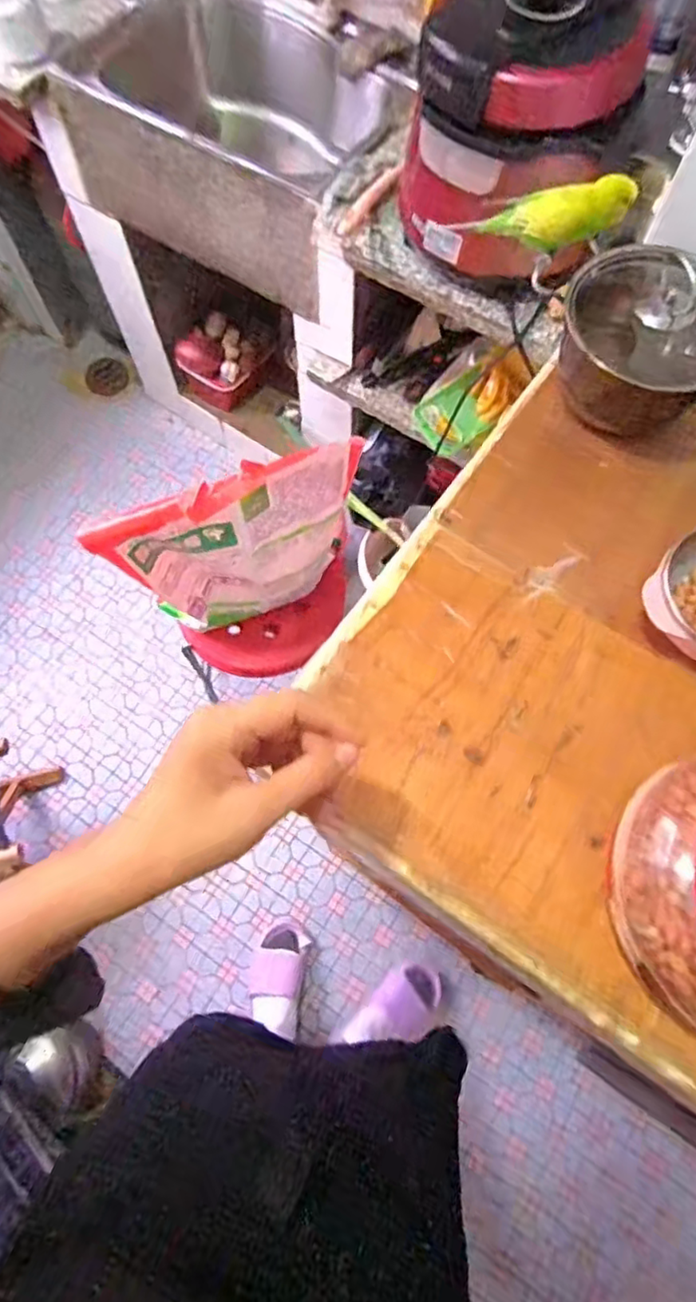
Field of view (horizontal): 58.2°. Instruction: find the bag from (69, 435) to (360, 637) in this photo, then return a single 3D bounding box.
[{"bbox_3d":[-0.138,-0.141,0.880,0.309,0.393,0.074,-27,72,-11],"label":"bag"}]

